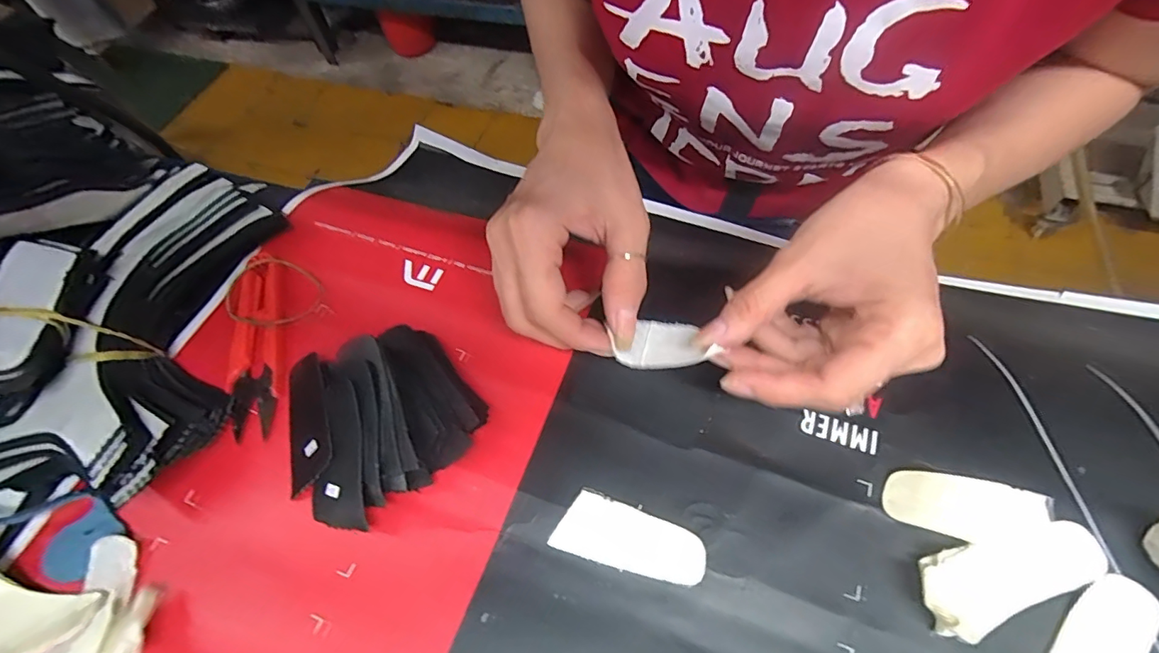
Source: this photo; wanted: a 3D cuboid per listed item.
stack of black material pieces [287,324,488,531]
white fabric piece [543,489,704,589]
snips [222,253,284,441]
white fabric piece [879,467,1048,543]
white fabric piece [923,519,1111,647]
[{"bbox_3d":[-0.110,0.042,0.260,0.093,0.028,0.098,-36,65,-16],"label":"stack of black material pieces"},{"bbox_3d":[0.023,0.098,0.234,0.067,0.004,0.028,14,62,14],"label":"white fabric piece"},{"bbox_3d":[-0.186,0.007,0.292,0.029,0.015,0.109,-9,61,-2],"label":"snips"},{"bbox_3d":[0.172,0.081,0.224,0.060,0.007,0.028,10,63,22],"label":"white fabric piece"},{"bbox_3d":[0.179,0.105,0.214,0.076,0.019,0.029,-19,61,-8],"label":"white fabric piece"}]

